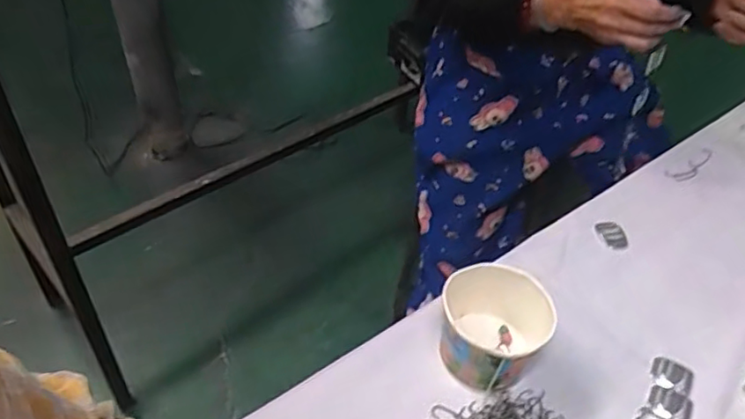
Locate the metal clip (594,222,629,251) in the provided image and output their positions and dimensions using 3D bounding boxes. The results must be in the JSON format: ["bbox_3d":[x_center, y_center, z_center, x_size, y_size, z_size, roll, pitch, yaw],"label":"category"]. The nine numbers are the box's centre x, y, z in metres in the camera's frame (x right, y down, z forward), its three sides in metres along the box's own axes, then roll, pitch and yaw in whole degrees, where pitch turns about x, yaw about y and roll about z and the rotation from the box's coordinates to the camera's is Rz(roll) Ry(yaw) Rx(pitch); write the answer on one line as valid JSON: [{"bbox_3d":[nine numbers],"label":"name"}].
[{"bbox_3d":[0.274,0.029,0.695,0.030,0.005,0.041,-10,46,-14],"label":"metal clip"}]

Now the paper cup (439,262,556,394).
[{"bbox_3d":[0.104,0.107,0.540,0.088,0.078,0.090,2,44,-2],"label":"paper cup"}]

